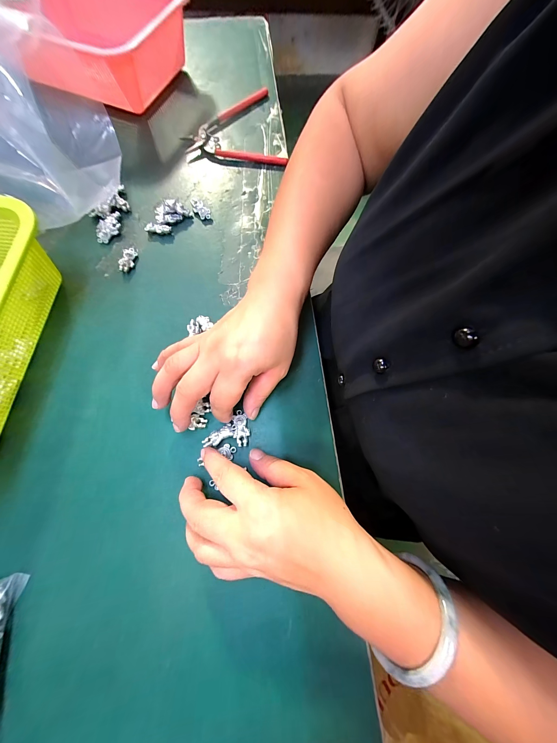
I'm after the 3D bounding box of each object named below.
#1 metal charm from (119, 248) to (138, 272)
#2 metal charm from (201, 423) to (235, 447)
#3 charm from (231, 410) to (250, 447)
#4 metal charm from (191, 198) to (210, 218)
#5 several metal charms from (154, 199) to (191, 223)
[{"bbox_3d":[-0.172,-0.128,0.289,0.015,0.008,0.032,3,73,1],"label":"metal charm"},{"bbox_3d":[-0.055,0.059,0.230,0.030,0.004,0.012,-27,75,-8],"label":"metal charm"},{"bbox_3d":[-0.035,0.052,0.234,0.015,0.004,0.033,-10,69,-3],"label":"charm"},{"bbox_3d":[-0.097,-0.202,0.313,0.015,0.004,0.033,-42,85,7],"label":"metal charm"},{"bbox_3d":[-0.128,-0.191,0.305,0.039,0.018,0.022,-8,73,-3],"label":"several metal charms"}]

